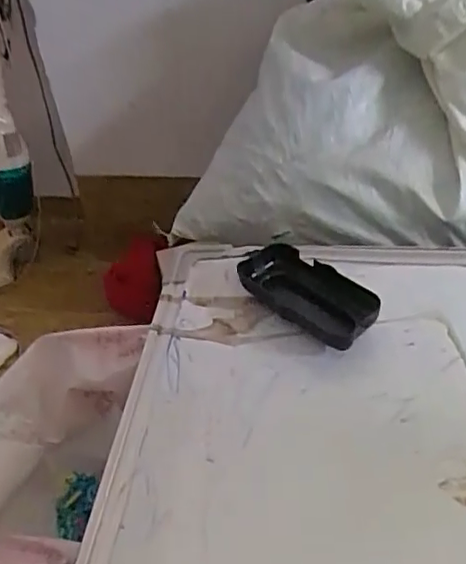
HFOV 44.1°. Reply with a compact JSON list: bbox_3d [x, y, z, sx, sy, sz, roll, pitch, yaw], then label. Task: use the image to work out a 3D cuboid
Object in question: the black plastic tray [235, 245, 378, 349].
[{"bbox_3d":[0.054,0.010,0.442,0.056,0.029,0.113,-31,47,-26],"label":"black plastic tray"}]

